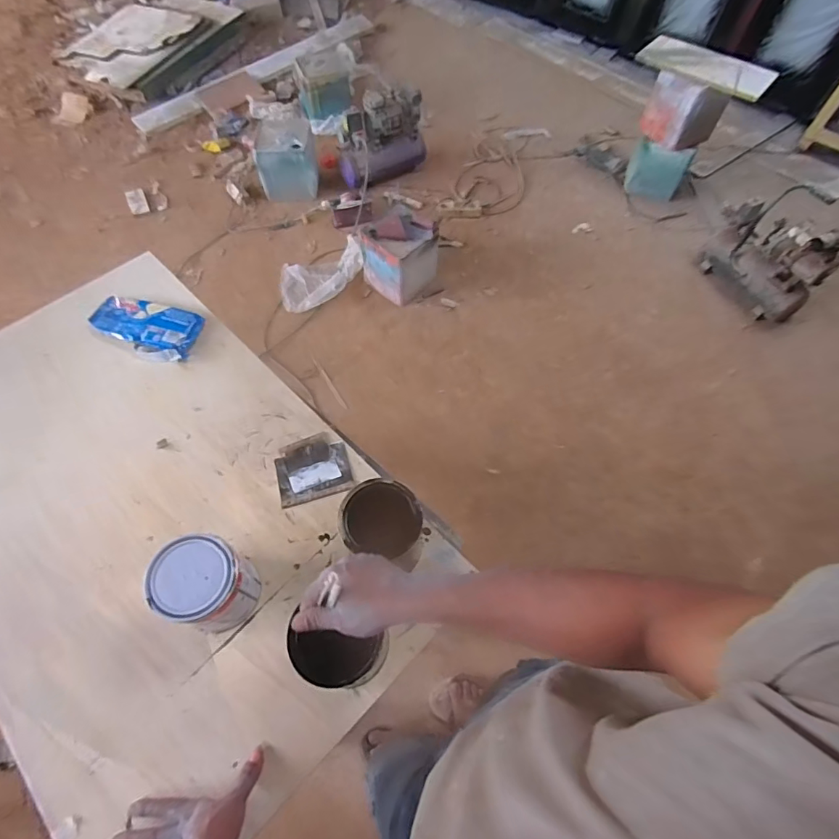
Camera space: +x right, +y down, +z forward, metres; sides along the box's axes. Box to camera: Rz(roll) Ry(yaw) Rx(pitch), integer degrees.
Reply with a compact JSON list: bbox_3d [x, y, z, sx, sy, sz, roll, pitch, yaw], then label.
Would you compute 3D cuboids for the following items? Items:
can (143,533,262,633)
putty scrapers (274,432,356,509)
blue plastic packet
[{"bbox_3d":[-0.283,0.221,0.640,0.105,0.118,0.103,29,65,15],"label":"can"},{"bbox_3d":[-0.175,0.079,0.783,0.117,0.009,0.112,-15,62,-9],"label":"putty scrapers"},{"bbox_3d":[-0.522,-0.176,0.902,0.196,0.019,0.114,16,64,4],"label":"blue plastic packet"}]

